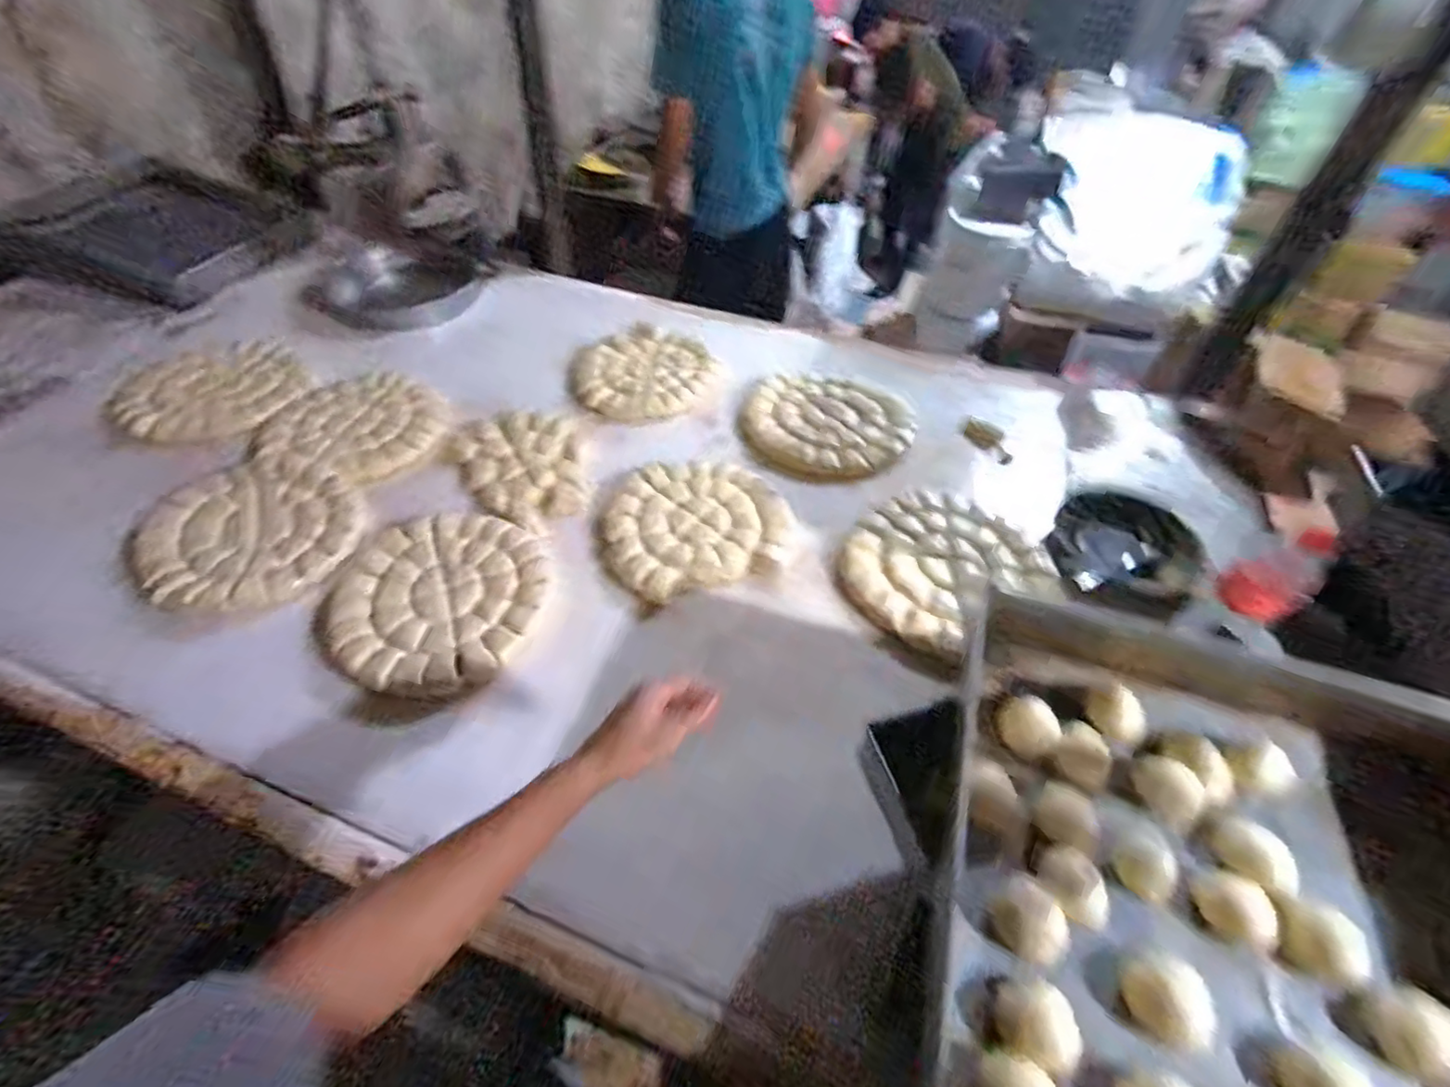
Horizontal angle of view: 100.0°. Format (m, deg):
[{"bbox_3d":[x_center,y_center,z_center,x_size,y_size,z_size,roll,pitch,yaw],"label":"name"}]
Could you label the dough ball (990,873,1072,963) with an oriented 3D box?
[{"bbox_3d":[0.217,0.271,0.438,0.051,0.035,0.050,2,47,-2],"label":"dough ball"}]

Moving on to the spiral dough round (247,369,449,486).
[{"bbox_3d":[-0.623,-0.205,1.022,0.289,0.025,0.241,16,50,11],"label":"spiral dough round"}]

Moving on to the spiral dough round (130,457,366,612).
[{"bbox_3d":[-0.657,-0.020,0.845,0.266,0.022,0.289,1,48,-2],"label":"spiral dough round"}]

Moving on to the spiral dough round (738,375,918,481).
[{"bbox_3d":[0.184,-0.216,1.086,0.306,0.036,0.278,-6,49,-8],"label":"spiral dough round"}]

